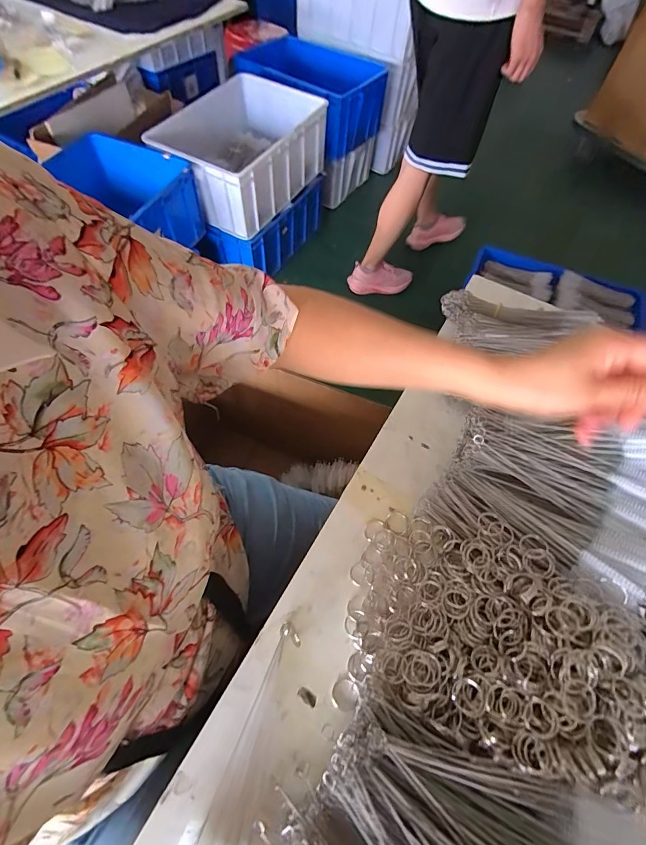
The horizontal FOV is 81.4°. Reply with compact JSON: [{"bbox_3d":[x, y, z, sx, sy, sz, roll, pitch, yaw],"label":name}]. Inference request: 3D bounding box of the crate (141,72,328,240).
[{"bbox_3d":[-0.293,-1.023,1.456,0.424,0.256,0.619,23,62,10],"label":"crate"}]

